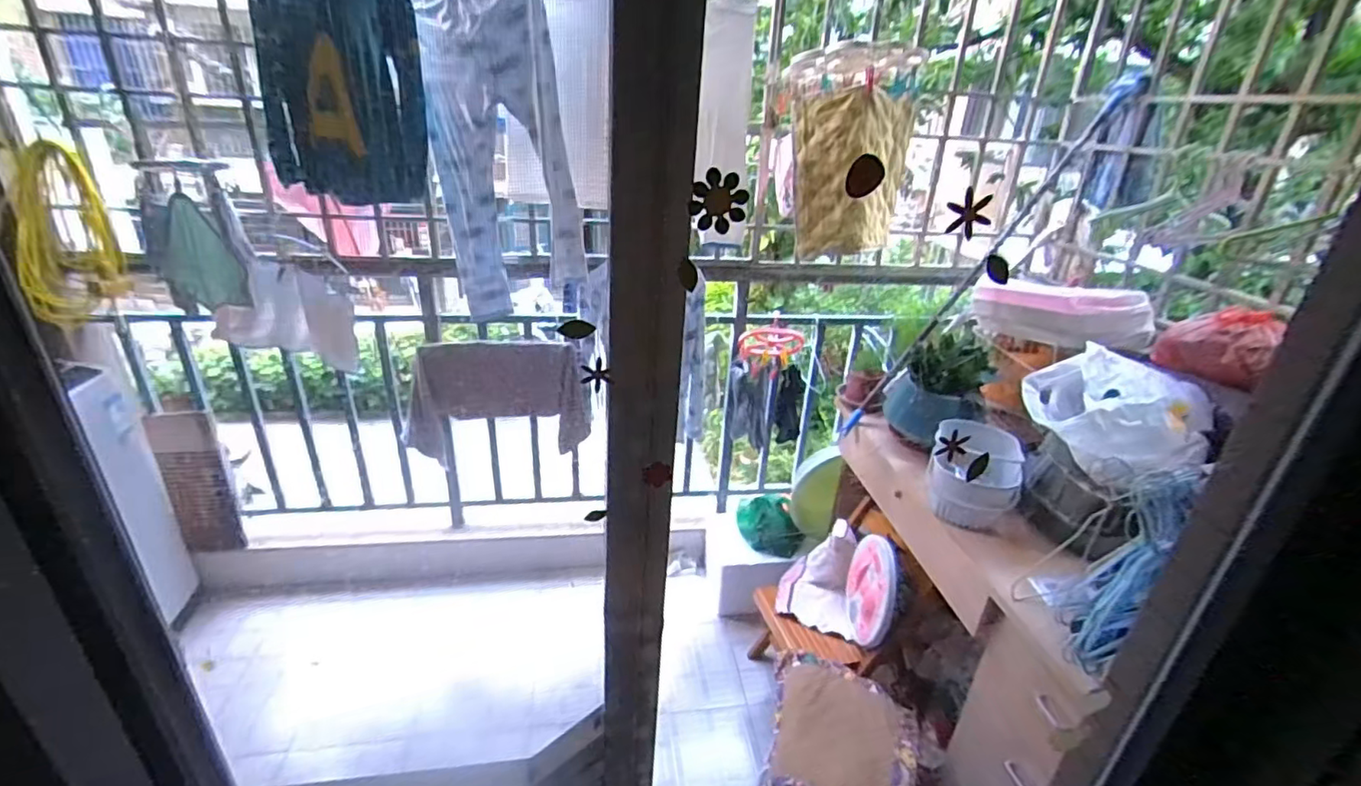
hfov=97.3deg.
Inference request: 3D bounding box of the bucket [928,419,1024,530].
[{"bbox_3d":[0.686,0.183,1.398,0.193,0.183,0.200,18,30,28],"label":"bucket"}]

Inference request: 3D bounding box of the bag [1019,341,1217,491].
[{"bbox_3d":[0.895,0.037,1.247,0.335,0.173,0.316,21,31,32],"label":"bag"}]

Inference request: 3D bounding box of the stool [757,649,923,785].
[{"bbox_3d":[0.357,0.897,1.419,0.334,0.329,0.403,13,28,19],"label":"stool"}]

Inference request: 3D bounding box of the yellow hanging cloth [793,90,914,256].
[{"bbox_3d":[0.435,-0.580,1.588,0.283,0.388,0.302,10,27,14],"label":"yellow hanging cloth"}]

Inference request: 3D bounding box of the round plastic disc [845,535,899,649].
[{"bbox_3d":[0.525,0.545,1.639,0.059,0.237,0.272,10,58,-11],"label":"round plastic disc"}]

